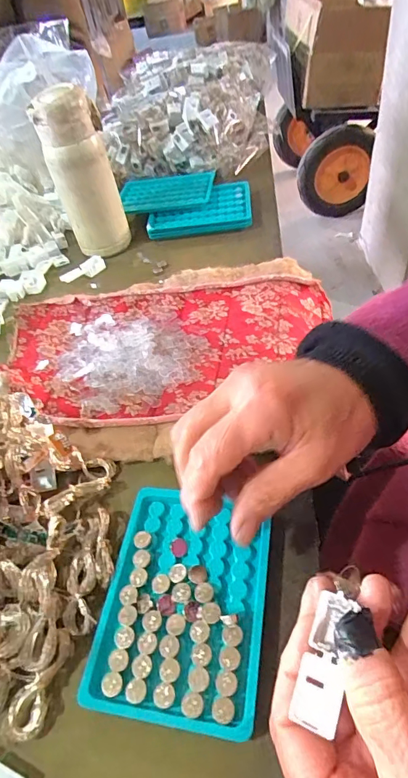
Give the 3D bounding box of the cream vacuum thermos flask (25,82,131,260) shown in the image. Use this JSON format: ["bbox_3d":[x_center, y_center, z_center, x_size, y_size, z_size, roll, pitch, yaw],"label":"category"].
[{"bbox_3d":[-0.137,-0.240,0.512,0.066,0.172,0.056,-38,54,-20],"label":"cream vacuum thermos flask"}]

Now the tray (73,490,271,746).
[{"bbox_3d":[-0.012,0.125,0.270,0.095,0.017,0.128,2,49,12],"label":"tray"}]

